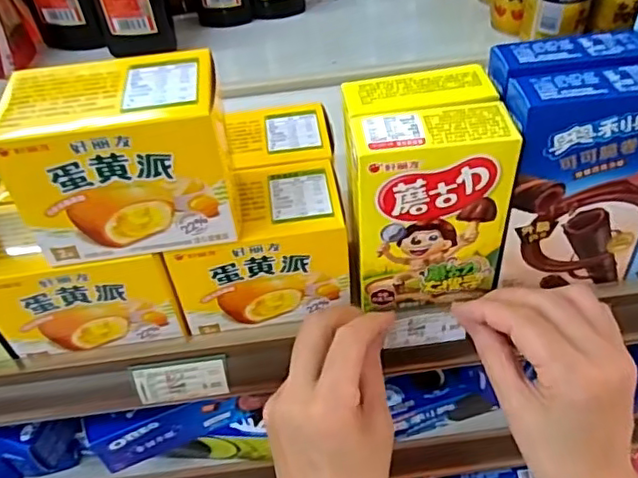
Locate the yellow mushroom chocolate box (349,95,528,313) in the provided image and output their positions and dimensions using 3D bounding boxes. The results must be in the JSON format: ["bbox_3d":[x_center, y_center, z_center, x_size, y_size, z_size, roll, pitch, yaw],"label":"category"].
[{"bbox_3d":[0.065,-0.016,0.365,0.088,0.123,0.041,-5,49,0],"label":"yellow mushroom chocolate box"}]

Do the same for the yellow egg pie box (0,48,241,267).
[{"bbox_3d":[-0.103,-0.044,0.328,0.111,0.082,0.065,-8,49,-3],"label":"yellow egg pie box"}]

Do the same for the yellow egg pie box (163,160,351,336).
[{"bbox_3d":[-0.037,0.005,0.392,0.104,0.079,0.066,-7,49,-1],"label":"yellow egg pie box"}]

